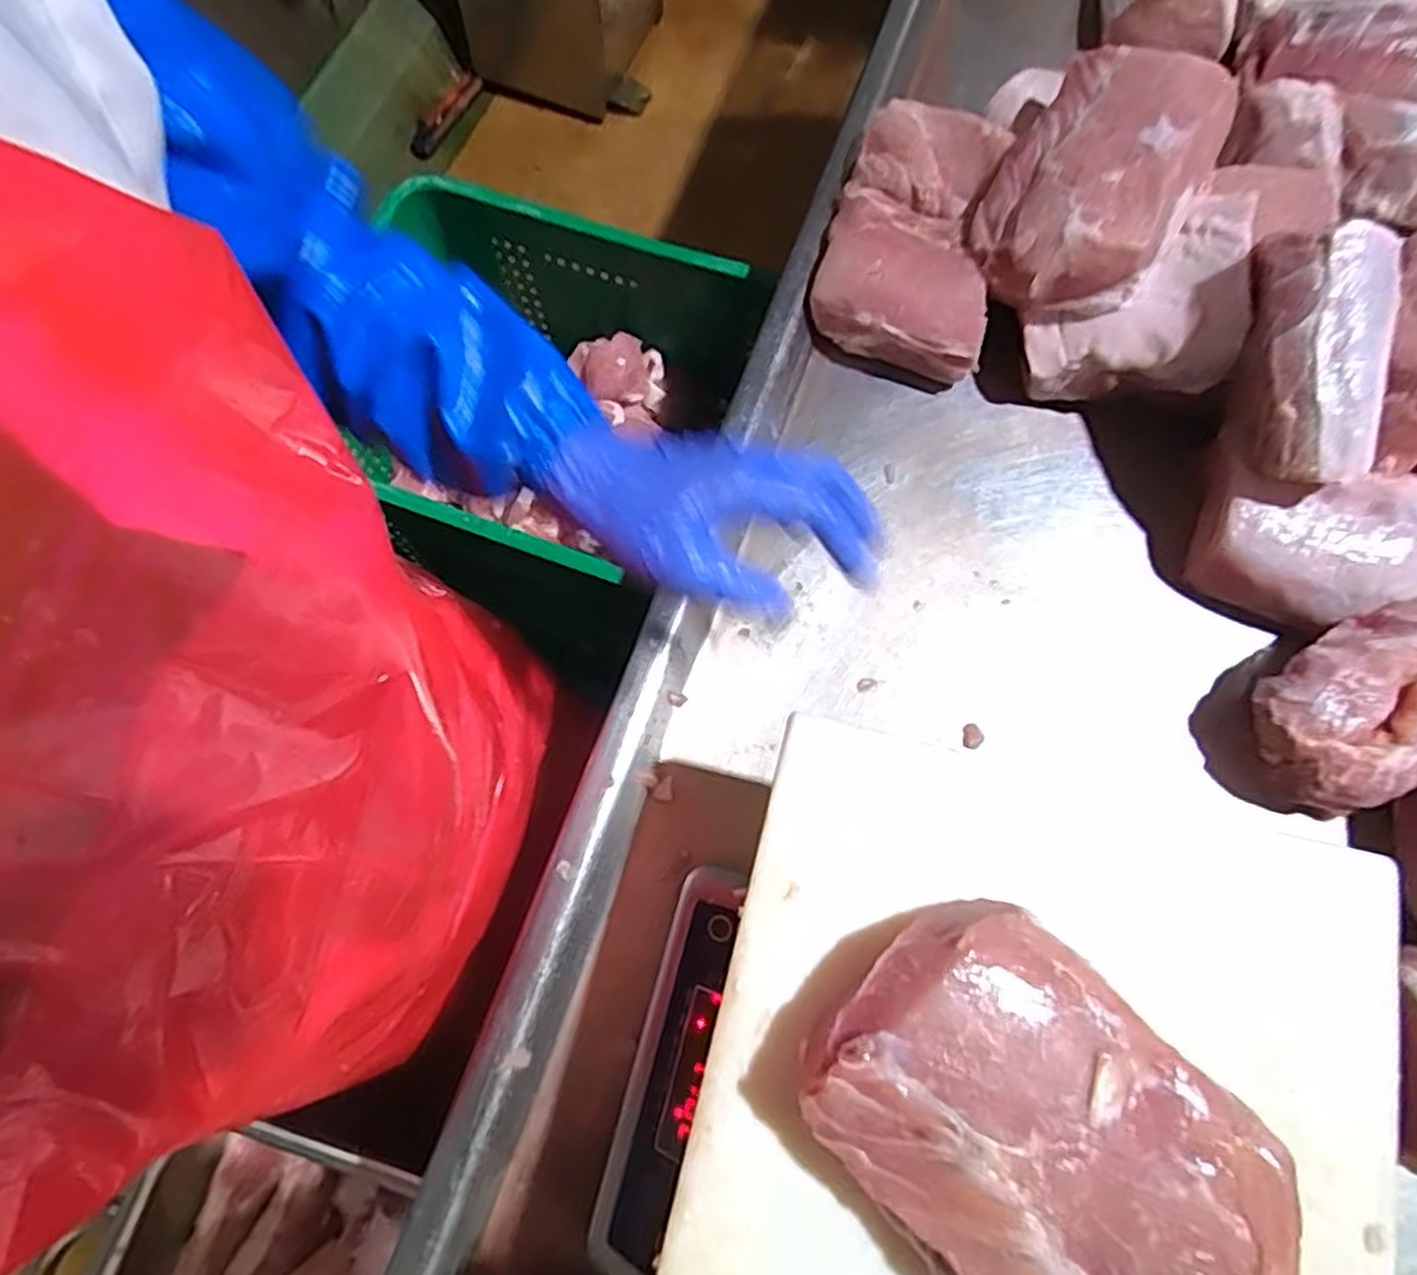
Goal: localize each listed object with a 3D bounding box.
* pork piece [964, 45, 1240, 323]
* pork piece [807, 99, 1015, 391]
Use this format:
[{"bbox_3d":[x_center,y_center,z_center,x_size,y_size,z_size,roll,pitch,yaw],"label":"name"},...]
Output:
[{"bbox_3d":[0.276,-0.329,0.554,0.128,0.085,0.186,31,75,10],"label":"pork piece"},{"bbox_3d":[0.167,-0.329,0.625,0.133,0.076,0.226,15,73,5],"label":"pork piece"}]

